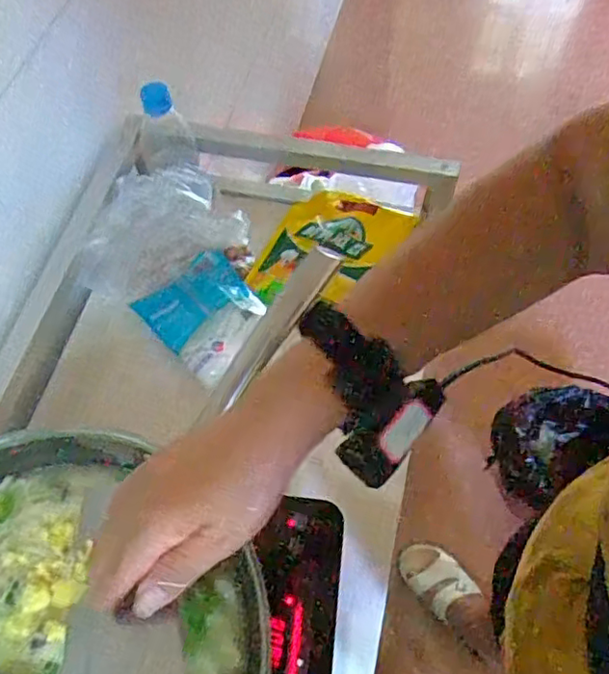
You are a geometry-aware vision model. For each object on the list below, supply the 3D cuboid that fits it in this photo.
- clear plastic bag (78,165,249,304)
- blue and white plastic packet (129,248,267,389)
[{"bbox_3d":[-0.161,-0.119,0.664,0.182,0.087,0.084,-30,65,-16],"label":"clear plastic bag"},{"bbox_3d":[-0.107,-0.030,0.662,0.109,0.031,0.119,-40,68,-20],"label":"blue and white plastic packet"}]

